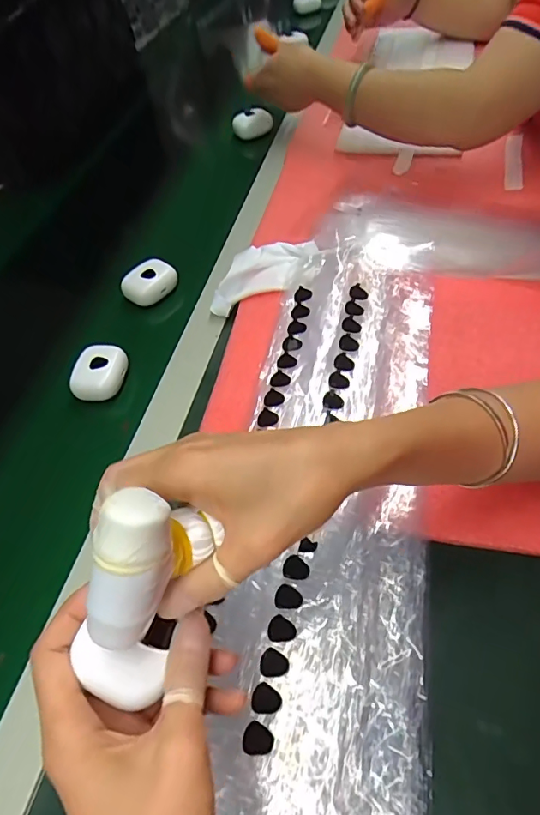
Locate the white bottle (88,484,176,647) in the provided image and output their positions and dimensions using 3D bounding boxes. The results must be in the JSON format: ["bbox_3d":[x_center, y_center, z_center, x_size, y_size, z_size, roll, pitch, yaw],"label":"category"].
[{"bbox_3d":[-0.052,0.061,0.179,0.023,0.056,0.020,18,15,17],"label":"white bottle"}]

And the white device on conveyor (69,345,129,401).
[{"bbox_3d":[-0.163,-0.034,0.463,0.045,0.020,0.052,-1,55,5],"label":"white device on conveyor"}]

